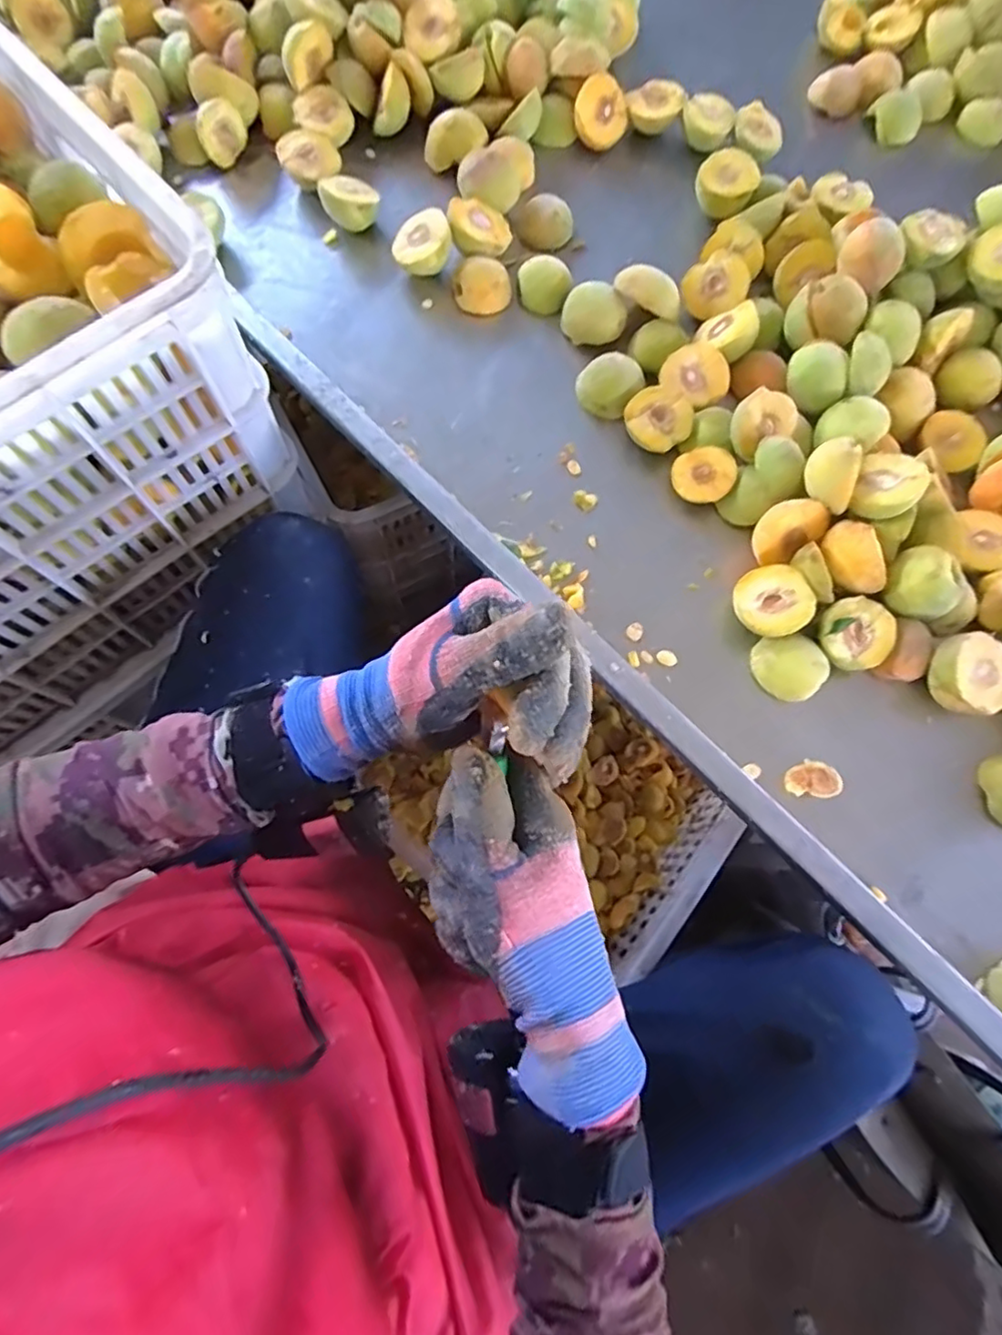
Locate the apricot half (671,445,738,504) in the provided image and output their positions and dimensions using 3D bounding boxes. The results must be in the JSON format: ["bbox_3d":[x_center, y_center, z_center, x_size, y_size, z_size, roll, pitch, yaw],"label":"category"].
[{"bbox_3d":[0.175,-0.164,0.533,0.051,0.015,0.051,-1,85,11],"label":"apricot half"}]

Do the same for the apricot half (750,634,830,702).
[{"bbox_3d":[0.227,0.001,0.486,0.049,0.027,0.046,-1,73,-2],"label":"apricot half"}]

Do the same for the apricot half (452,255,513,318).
[{"bbox_3d":[-0.017,-0.361,0.580,0.052,0.030,0.040,-5,73,-4],"label":"apricot half"}]

